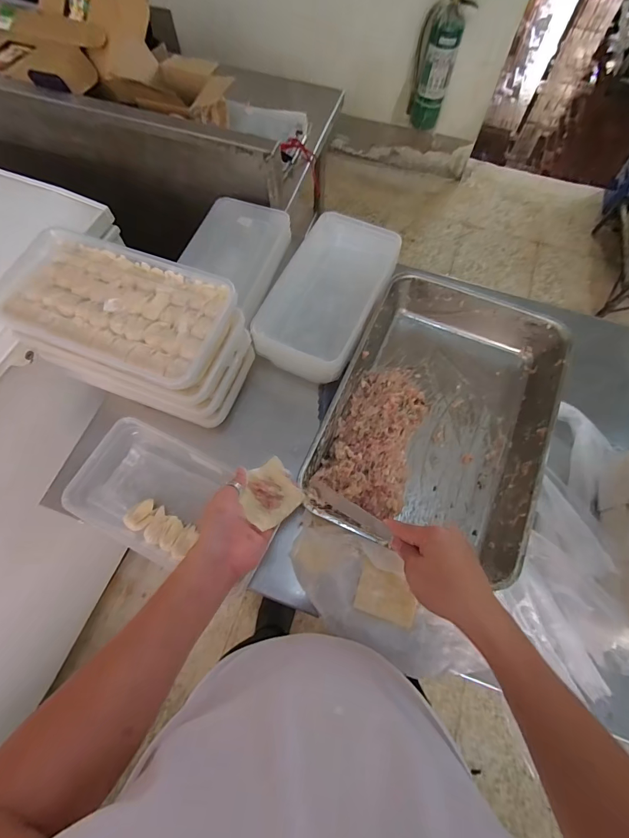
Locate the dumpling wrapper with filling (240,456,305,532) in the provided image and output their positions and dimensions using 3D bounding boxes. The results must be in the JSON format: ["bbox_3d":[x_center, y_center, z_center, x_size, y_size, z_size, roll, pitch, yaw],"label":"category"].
[{"bbox_3d":[-0.062,0.103,0.508,0.073,0.031,0.074,-38,73,-14],"label":"dumpling wrapper with filling"}]

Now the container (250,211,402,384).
[{"bbox_3d":[0.026,-0.240,0.700,0.194,0.090,0.319,22,70,8],"label":"container"}]

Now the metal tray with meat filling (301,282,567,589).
[{"bbox_3d":[0.210,-0.007,0.636,0.338,0.084,0.482,22,70,8],"label":"metal tray with meat filling"}]

